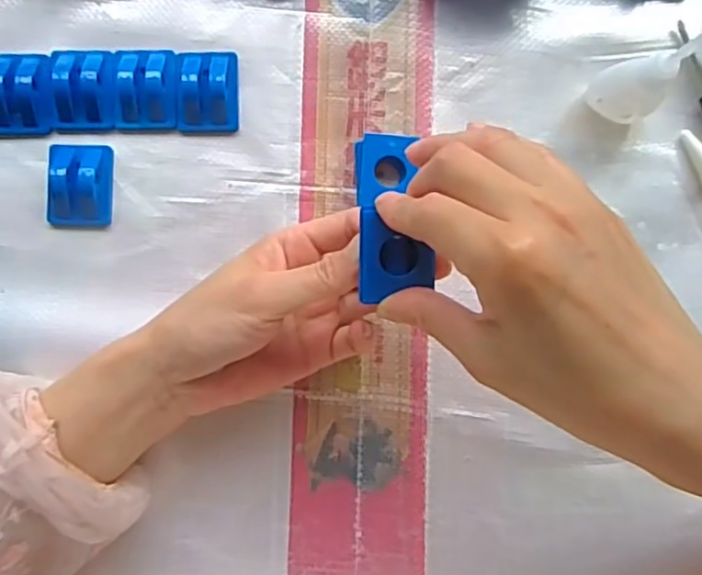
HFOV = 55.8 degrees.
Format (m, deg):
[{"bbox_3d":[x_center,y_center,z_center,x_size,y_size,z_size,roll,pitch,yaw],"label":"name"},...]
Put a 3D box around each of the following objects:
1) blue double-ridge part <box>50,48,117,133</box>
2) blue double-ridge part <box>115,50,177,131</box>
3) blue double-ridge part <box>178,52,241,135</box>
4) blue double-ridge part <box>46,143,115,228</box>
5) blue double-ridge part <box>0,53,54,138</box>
[{"bbox_3d":[-0.146,-0.109,0.362,0.034,0.011,0.044,-2,88,-2],"label":"blue double-ridge part"},{"bbox_3d":[-0.113,-0.111,0.366,0.034,0.012,0.044,0,88,-2],"label":"blue double-ridge part"},{"bbox_3d":[-0.080,-0.110,0.368,0.033,0.014,0.045,1,87,-2],"label":"blue double-ridge part"},{"bbox_3d":[-0.150,-0.057,0.362,0.034,0.014,0.046,1,88,-2],"label":"blue double-ridge part"},{"bbox_3d":[-0.180,-0.106,0.360,0.037,0.011,0.045,1,87,-2],"label":"blue double-ridge part"}]

